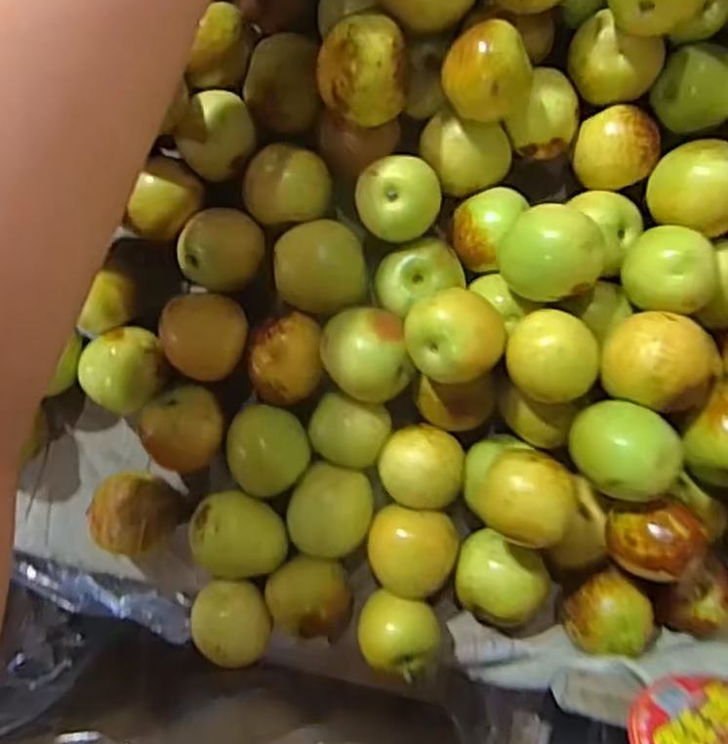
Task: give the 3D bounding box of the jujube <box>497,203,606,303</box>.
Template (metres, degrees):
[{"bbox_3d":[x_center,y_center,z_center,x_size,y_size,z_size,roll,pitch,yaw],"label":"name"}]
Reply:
[{"bbox_3d":[0.079,-0.051,0.314,0.040,0.036,0.039,0,95,2],"label":"jujube"}]

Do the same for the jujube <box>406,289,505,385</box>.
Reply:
[{"bbox_3d":[0.039,-0.016,0.316,0.041,0.038,0.039,0,95,2],"label":"jujube"}]

